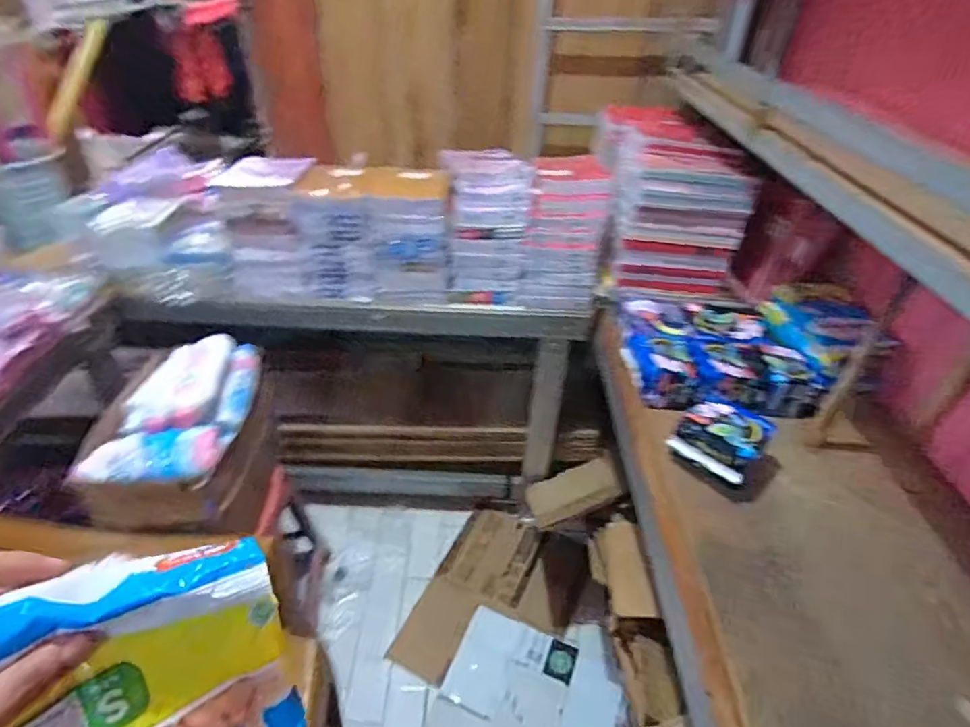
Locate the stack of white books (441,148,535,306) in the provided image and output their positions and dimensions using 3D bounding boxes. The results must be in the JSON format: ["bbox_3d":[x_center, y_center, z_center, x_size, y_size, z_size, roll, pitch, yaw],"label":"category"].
[{"bbox_3d":[0.000,-0.321,1.236,0.189,0.282,0.208,3,38,-1],"label":"stack of white books"}]

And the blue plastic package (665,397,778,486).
[{"bbox_3d":[0.388,0.119,0.862,0.121,0.070,0.130,31,46,31],"label":"blue plastic package"}]

